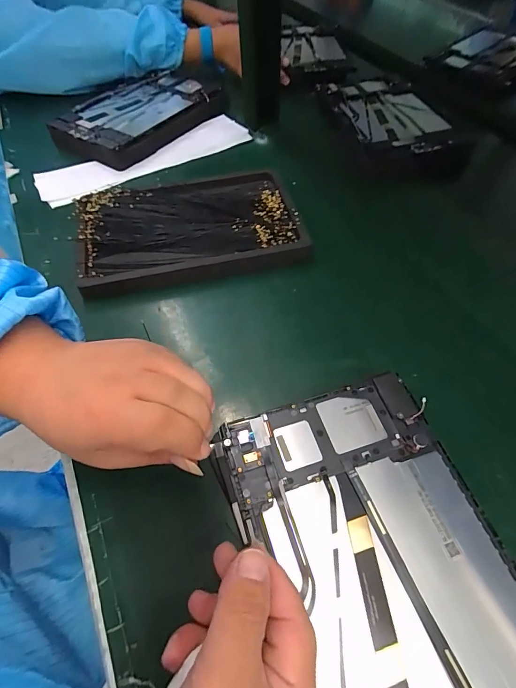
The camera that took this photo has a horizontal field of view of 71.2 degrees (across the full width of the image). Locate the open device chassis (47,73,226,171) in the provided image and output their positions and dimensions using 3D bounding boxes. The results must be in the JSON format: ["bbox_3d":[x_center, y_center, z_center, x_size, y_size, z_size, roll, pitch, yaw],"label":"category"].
[{"bbox_3d":[-0.188,-0.353,0.559,0.170,0.024,0.237,39,67,21],"label":"open device chassis"}]

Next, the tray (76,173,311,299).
[{"bbox_3d":[-0.079,-0.135,0.418,0.240,0.022,0.153,-10,60,-5],"label":"tray"}]

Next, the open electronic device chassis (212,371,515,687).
[{"bbox_3d":[0.077,0.138,0.218,0.149,0.013,0.237,-17,61,-9],"label":"open electronic device chassis"}]

